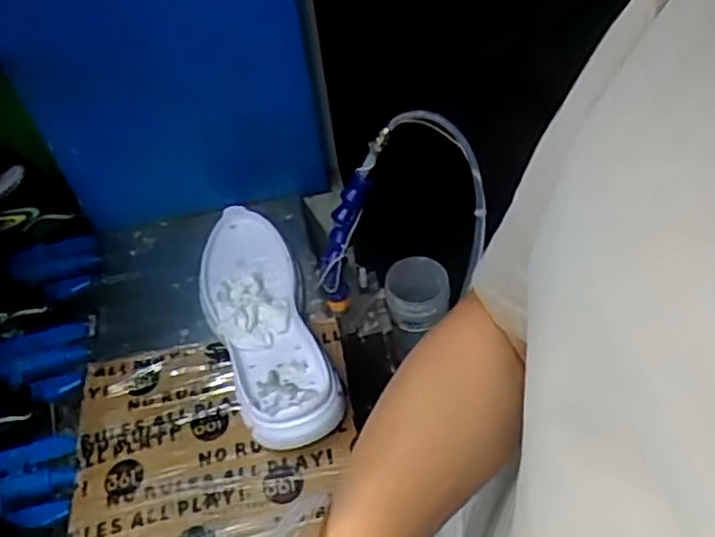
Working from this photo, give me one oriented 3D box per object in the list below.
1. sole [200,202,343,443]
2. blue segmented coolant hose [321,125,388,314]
[{"bbox_3d":[-0.094,0.045,0.648,0.096,0.054,0.278,-17,50,-9],"label":"sole"},{"bbox_3d":[-0.007,-0.041,0.634,0.022,0.192,0.031,31,30,28],"label":"blue segmented coolant hose"}]

